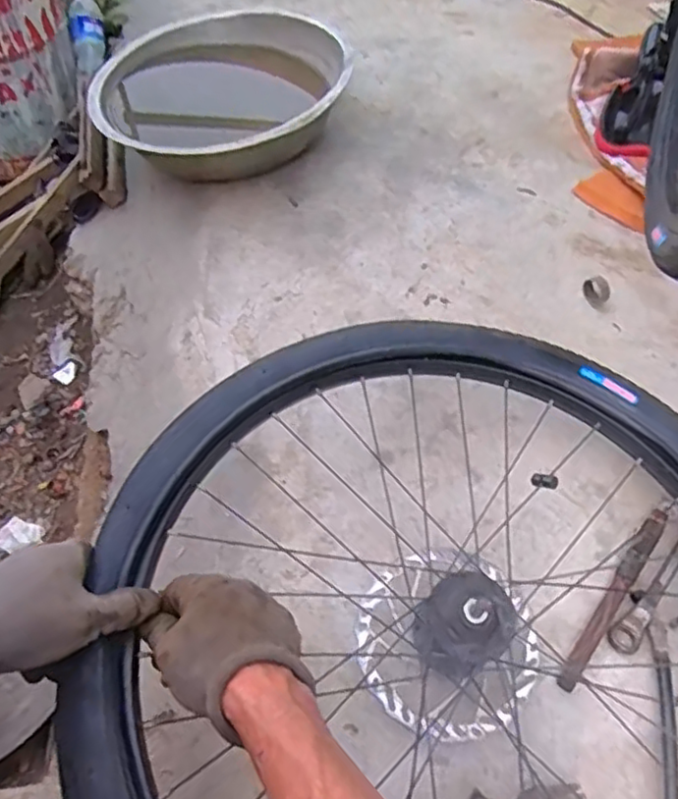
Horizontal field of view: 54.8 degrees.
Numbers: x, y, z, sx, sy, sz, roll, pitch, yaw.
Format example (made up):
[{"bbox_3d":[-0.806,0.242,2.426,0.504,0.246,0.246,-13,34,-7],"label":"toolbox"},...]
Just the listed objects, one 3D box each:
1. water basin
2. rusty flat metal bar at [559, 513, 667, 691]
[{"bbox_3d":[-0.169,-0.438,0.965,0.347,0.113,0.347,-1,57,1],"label":"water basin"},{"bbox_3d":[0.250,0.174,0.589,0.018,0.012,0.199,34,64,21],"label":"rusty flat metal bar"}]

